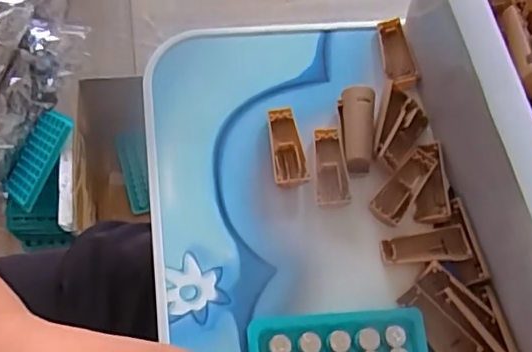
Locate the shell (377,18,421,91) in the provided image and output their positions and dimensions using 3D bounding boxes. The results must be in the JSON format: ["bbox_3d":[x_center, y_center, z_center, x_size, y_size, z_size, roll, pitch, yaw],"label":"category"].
[{"bbox_3d":[0.088,-0.081,0.390,0.020,0.010,0.055,-3,69,-4],"label":"shell"}]

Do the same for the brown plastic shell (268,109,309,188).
[{"bbox_3d":[0.013,-0.018,0.355,0.020,0.005,0.051,-5,69,-5],"label":"brown plastic shell"}]

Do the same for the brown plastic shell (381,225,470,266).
[{"bbox_3d":[0.093,0.042,0.341,0.050,0.007,0.020,-7,69,-5],"label":"brown plastic shell"}]

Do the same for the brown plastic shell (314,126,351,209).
[{"bbox_3d":[0.040,-0.005,0.355,0.020,0.009,0.049,-2,69,-4],"label":"brown plastic shell"}]

